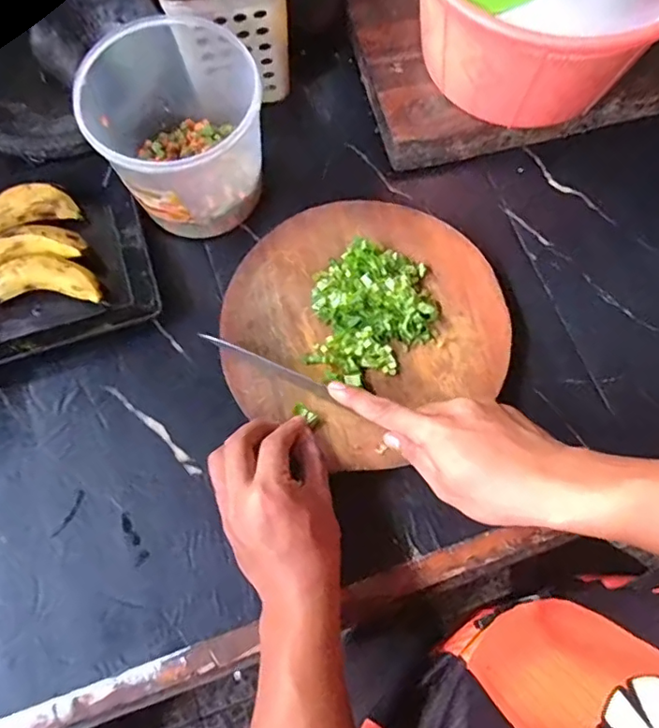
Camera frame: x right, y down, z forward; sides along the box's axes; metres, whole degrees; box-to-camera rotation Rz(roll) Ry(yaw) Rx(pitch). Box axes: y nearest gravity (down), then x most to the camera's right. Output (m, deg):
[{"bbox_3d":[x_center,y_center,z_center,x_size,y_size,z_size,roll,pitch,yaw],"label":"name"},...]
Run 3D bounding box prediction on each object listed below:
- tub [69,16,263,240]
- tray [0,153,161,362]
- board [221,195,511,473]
[{"bbox_3d":[-0.140,-0.212,0.515,0.135,0.134,0.157,-25,73,-7],"label":"tub"},{"bbox_3d":[-0.280,-0.118,0.535,0.185,0.040,0.205,-18,73,-5],"label":"tray"},{"bbox_3d":[0.028,-0.043,0.505,0.252,0.021,0.234,0,73,0],"label":"board"}]

